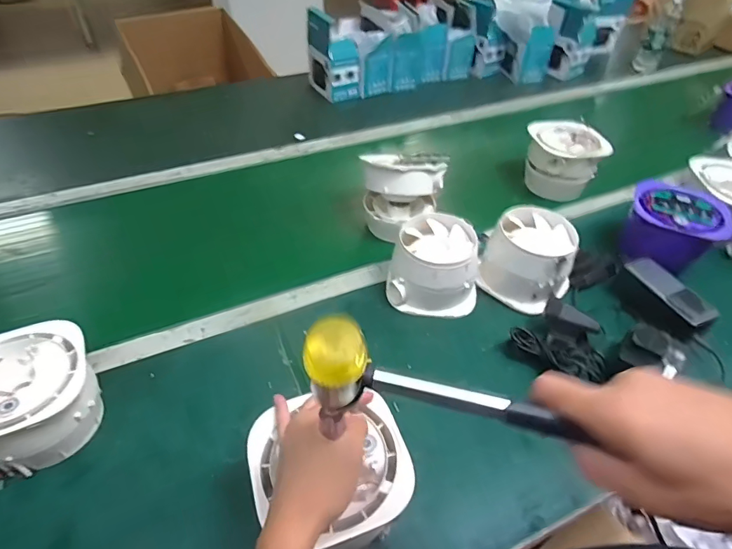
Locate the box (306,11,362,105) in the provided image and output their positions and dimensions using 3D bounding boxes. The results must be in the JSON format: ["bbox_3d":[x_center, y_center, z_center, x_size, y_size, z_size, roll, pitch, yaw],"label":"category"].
[{"bbox_3d":[-0.088,-0.578,1.173,0.099,0.190,0.131,-20,48,-20],"label":"box"}]

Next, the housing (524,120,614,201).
[{"bbox_3d":[0.397,-0.234,0.921,0.129,0.120,0.132,-3,45,-4],"label":"housing"}]

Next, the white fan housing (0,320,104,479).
[{"bbox_3d":[-0.381,0.140,0.508,0.138,0.104,0.138,-20,48,-20],"label":"white fan housing"}]

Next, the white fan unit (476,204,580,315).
[{"bbox_3d":[0.253,-0.025,0.699,0.133,0.101,0.126,30,51,26],"label":"white fan unit"}]

